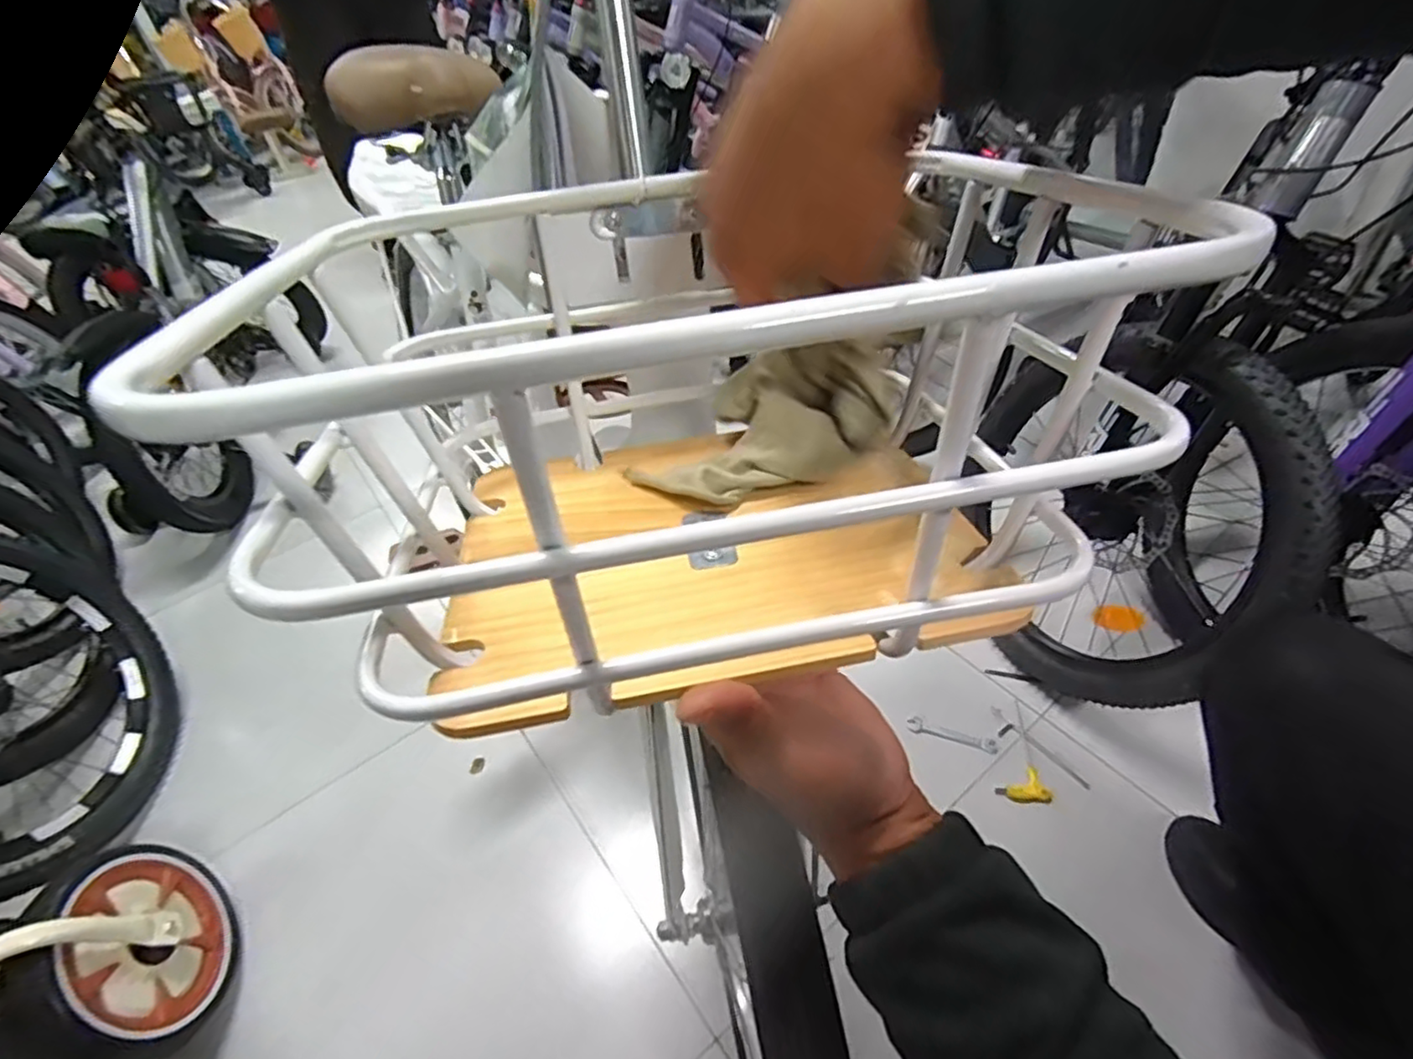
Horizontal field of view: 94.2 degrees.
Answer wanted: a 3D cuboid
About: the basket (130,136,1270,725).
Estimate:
[{"bbox_3d":[-0.003,-0.067,0.288,0.297,0.168,0.250,-11,44,-4],"label":"basket"}]

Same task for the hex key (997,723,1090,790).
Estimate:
[{"bbox_3d":[0.474,0.315,0.920,0.125,0.012,0.028,30,55,32],"label":"hex key"}]

